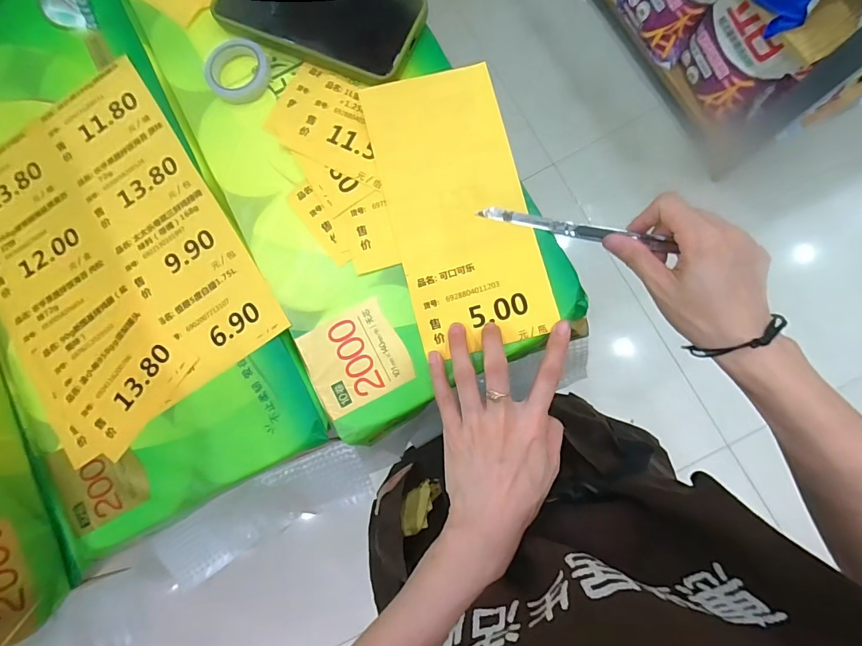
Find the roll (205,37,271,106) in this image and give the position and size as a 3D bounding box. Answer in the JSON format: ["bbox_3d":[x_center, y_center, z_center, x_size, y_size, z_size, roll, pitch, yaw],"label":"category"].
[{"bbox_3d":[-0.164,-0.213,0.353,0.052,0.009,0.052,-1,84,6],"label":"roll"}]

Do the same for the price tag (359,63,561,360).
[{"bbox_3d":[0.022,-0.088,0.326,0.103,0.009,0.213,-14,87,3],"label":"price tag"}]

